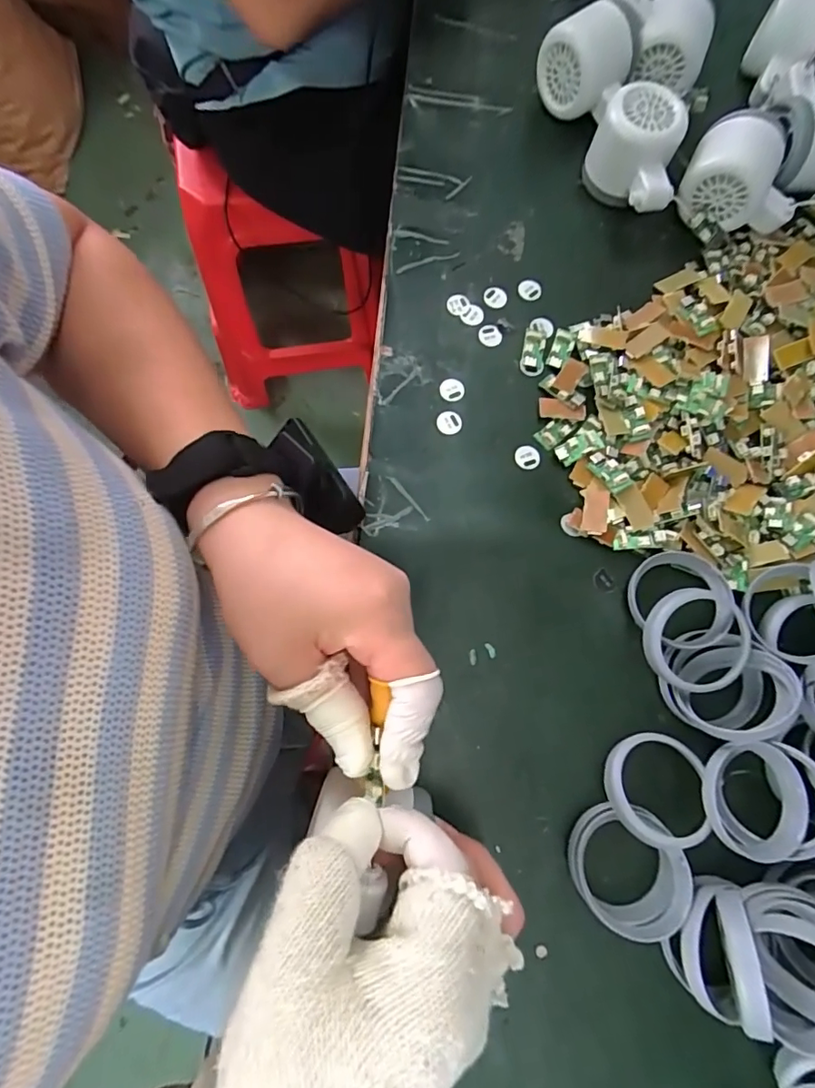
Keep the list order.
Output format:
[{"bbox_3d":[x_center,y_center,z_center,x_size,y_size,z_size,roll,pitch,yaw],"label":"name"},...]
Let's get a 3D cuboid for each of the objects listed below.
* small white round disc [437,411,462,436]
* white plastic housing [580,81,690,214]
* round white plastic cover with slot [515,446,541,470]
[{"bbox_3d":[0.029,-0.083,0.353,0.017,0.004,0.017,0,76,-1],"label":"small white round disc"},{"bbox_3d":[0.167,-0.287,0.390,0.060,0.052,0.081,12,76,2],"label":"white plastic housing"},{"bbox_3d":[0.082,-0.059,0.352,0.017,0.004,0.016,0,76,-1],"label":"round white plastic cover with slot"}]

